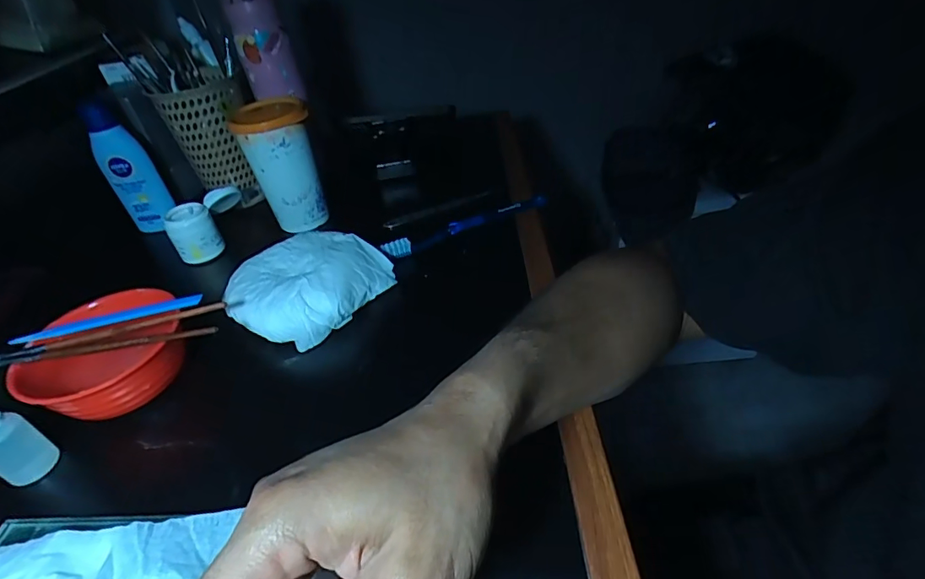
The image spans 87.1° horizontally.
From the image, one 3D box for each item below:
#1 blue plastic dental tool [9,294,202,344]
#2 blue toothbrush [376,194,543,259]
[{"bbox_3d":[-0.264,0.022,0.363,0.133,0.004,0.013,-13,39,-8],"label":"blue plastic dental tool"},{"bbox_3d":[0.007,-0.065,0.495,0.180,0.020,0.010,-21,40,-17],"label":"blue toothbrush"}]

